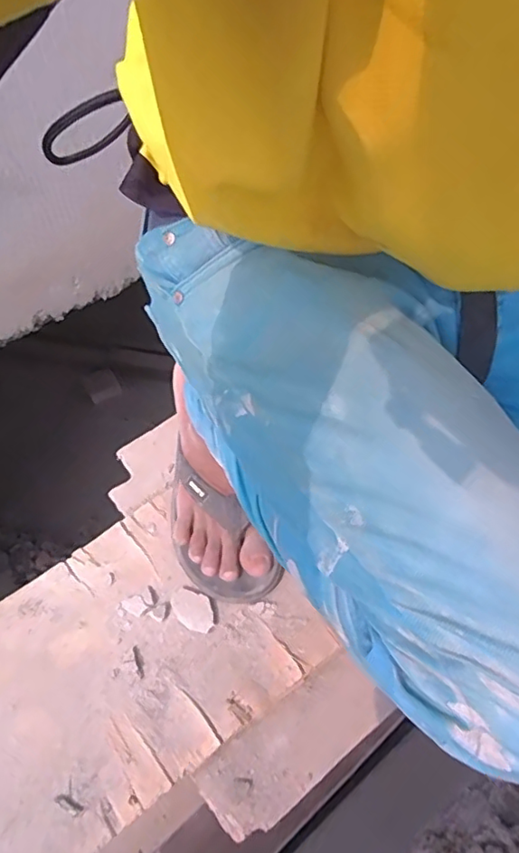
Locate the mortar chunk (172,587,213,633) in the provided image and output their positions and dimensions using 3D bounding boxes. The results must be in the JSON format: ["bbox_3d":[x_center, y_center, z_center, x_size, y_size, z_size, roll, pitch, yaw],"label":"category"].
[{"bbox_3d":[-0.067,0.185,0.570,0.048,0.011,0.034,23,59,13],"label":"mortar chunk"}]

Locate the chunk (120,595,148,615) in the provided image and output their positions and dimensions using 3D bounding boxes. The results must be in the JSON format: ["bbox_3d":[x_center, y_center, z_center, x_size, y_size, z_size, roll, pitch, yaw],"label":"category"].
[{"bbox_3d":[-0.128,0.182,0.574,0.019,0.007,0.024,-35,65,-22],"label":"chunk"}]

